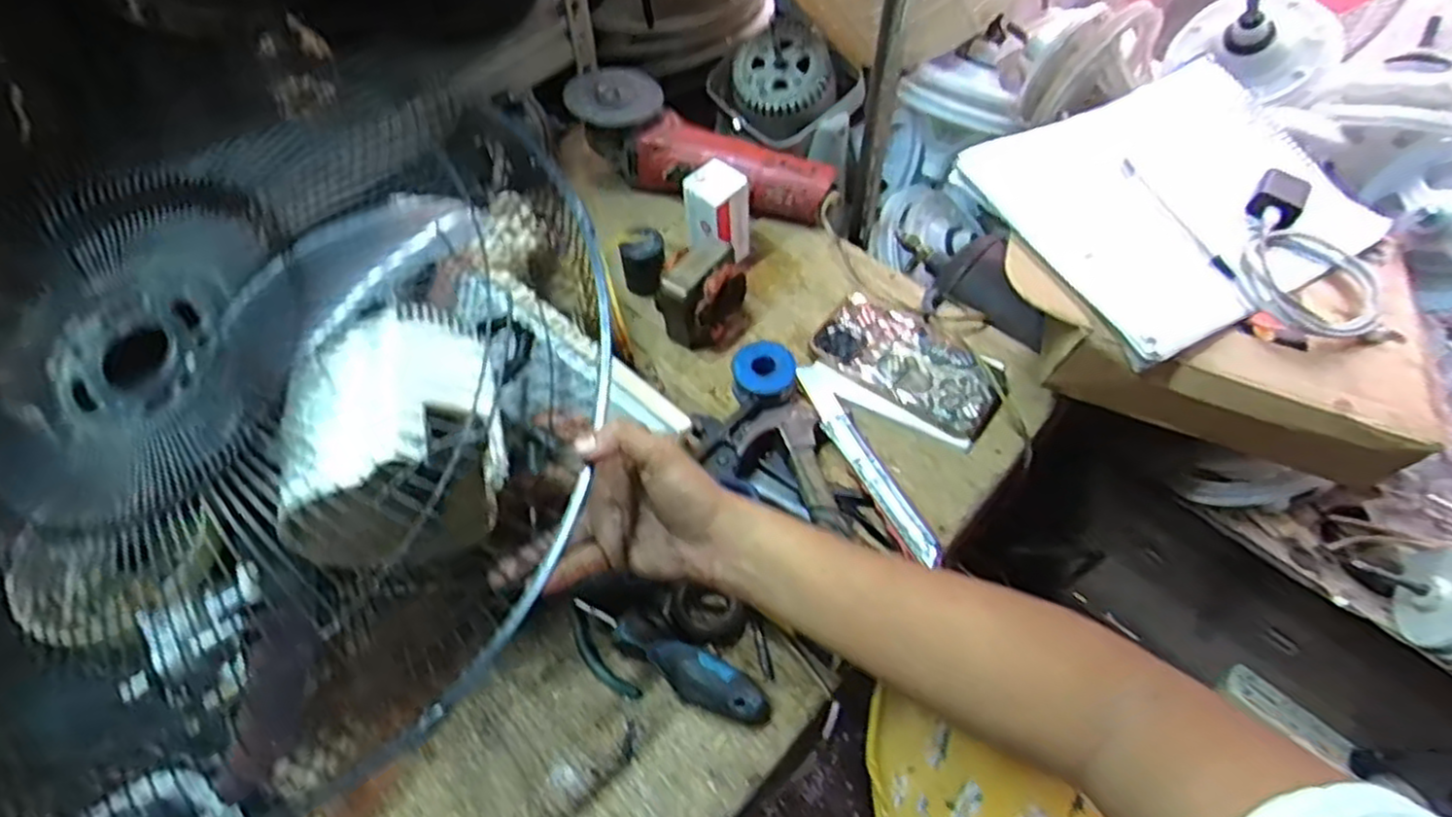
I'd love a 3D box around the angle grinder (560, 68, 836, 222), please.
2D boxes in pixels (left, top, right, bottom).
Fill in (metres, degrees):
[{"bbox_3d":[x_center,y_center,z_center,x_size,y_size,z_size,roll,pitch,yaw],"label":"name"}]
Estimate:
[{"bbox_3d":[-0.027,-0.260,0.778,0.278,0.077,0.080,25,61,16],"label":"angle grinder"}]

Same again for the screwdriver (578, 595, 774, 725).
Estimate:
[{"bbox_3d":[-0.042,0.176,0.534,0.153,0.030,0.030,21,60,13],"label":"screwdriver"}]

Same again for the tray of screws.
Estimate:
[{"bbox_3d":[0.162,-0.044,0.671,0.163,0.024,0.087,33,63,20],"label":"tray of screws"}]

